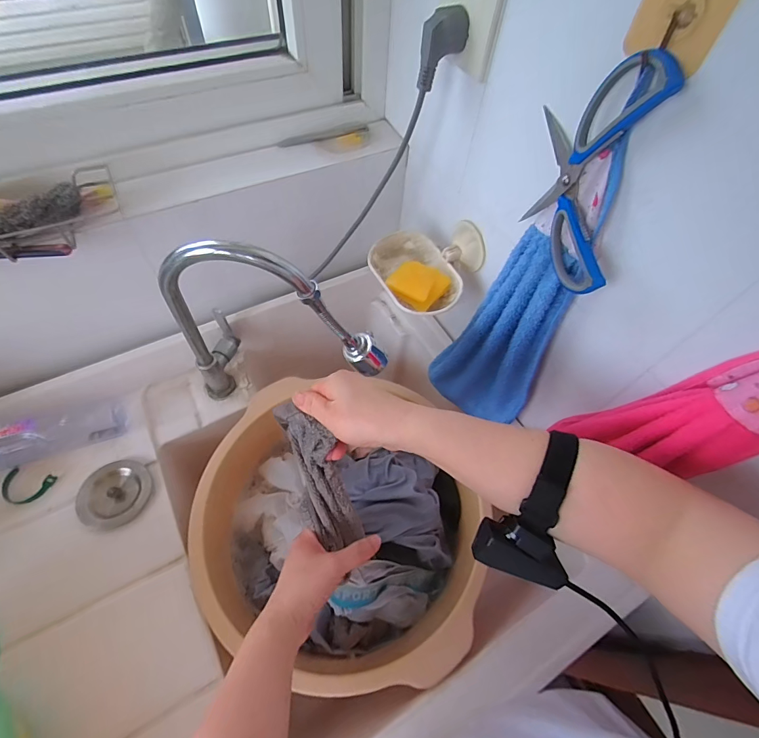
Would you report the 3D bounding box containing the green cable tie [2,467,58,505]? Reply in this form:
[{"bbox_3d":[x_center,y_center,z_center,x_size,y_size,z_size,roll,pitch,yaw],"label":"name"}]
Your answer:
[{"bbox_3d":[-0.456,0.153,0.504,0.061,0.010,0.042,10,58,2],"label":"green cable tie"}]

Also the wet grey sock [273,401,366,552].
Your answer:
[{"bbox_3d":[-0.063,0.119,0.409,0.053,0.176,0.052,-22,23,-16],"label":"wet grey sock"}]

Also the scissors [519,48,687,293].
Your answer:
[{"bbox_3d":[0.173,-0.160,0.320,0.016,0.160,0.134,-14,60,-13],"label":"scissors"}]

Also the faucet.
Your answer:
[{"bbox_3d":[-0.121,-0.054,0.509,0.258,0.280,0.086,4,58,-2],"label":"faucet"}]

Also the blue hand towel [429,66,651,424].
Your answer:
[{"bbox_3d":[0.158,-0.062,0.453,0.128,0.382,0.050,34,62,16],"label":"blue hand towel"}]

